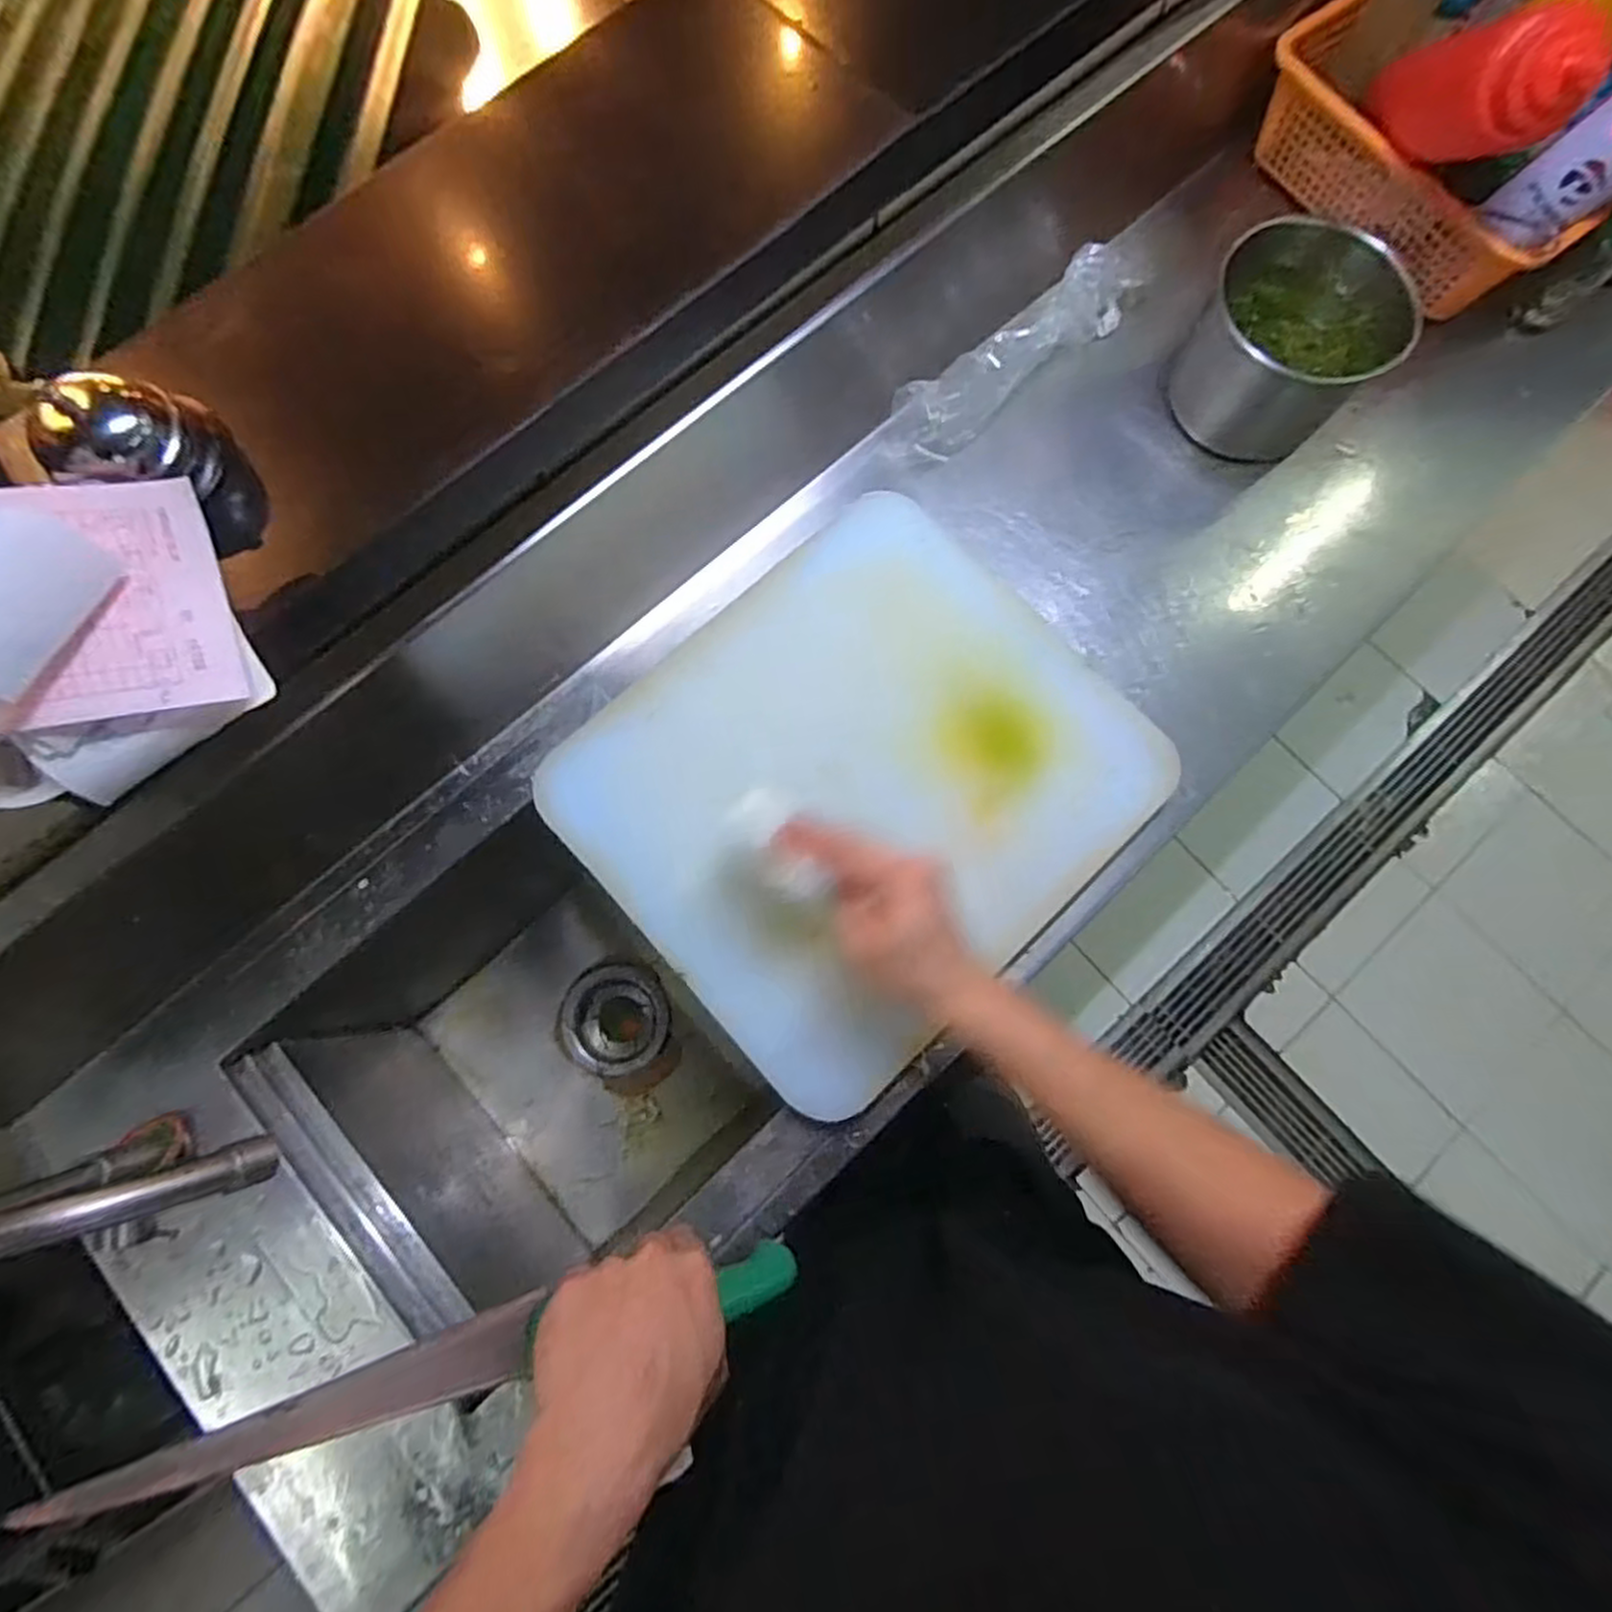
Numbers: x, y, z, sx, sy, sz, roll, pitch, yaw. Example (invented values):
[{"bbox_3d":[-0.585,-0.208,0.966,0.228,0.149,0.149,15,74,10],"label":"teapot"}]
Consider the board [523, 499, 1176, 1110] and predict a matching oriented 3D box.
[{"bbox_3d":[0.038,-0.020,0.573,0.383,0.032,0.345,-42,81,-8],"label":"board"}]

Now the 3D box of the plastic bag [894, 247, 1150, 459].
[{"bbox_3d":[0.191,-0.405,0.671,0.276,0.054,0.060,-39,80,-8],"label":"plastic bag"}]

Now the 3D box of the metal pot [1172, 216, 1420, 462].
[{"bbox_3d":[0.401,-0.385,0.632,0.147,0.127,0.143,0,78,0],"label":"metal pot"}]

